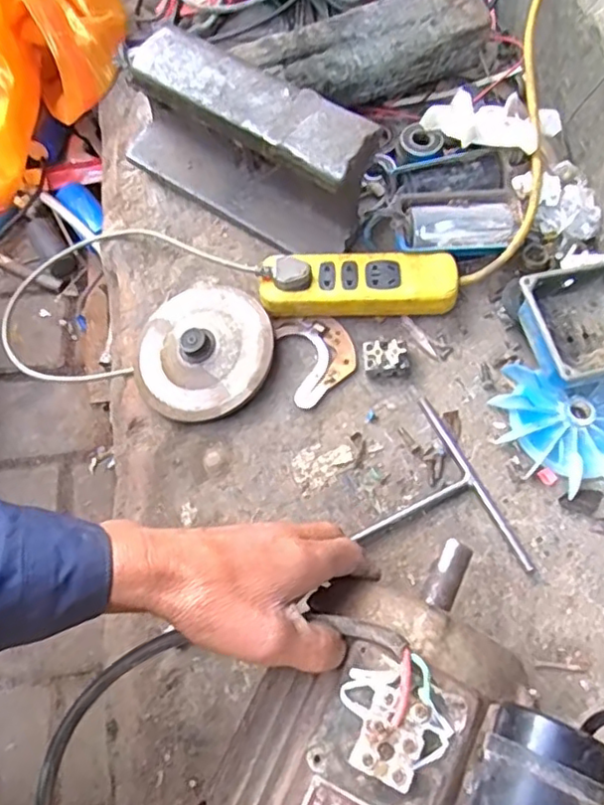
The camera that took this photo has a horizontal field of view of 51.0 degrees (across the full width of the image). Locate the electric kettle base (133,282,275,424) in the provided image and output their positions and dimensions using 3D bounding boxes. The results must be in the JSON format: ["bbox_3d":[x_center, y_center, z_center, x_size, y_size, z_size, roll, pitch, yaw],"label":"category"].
[{"bbox_3d":[-0.100,-0.055,0.622,0.136,0.027,0.144,-1,65,2],"label":"electric kettle base"}]

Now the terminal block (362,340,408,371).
[{"bbox_3d":[0.080,-0.045,0.608,0.042,0.027,0.028,0,65,2],"label":"terminal block"}]

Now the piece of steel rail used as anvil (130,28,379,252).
[{"bbox_3d":[-0.063,-0.258,0.642,0.275,0.144,0.070,29,69,14],"label":"piece of steel rail used as anvil"}]

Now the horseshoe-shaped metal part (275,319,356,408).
[{"bbox_3d":[0.017,-0.044,0.626,0.068,0.011,0.091,-14,66,-5],"label":"horseshoe-shaped metal part"}]

